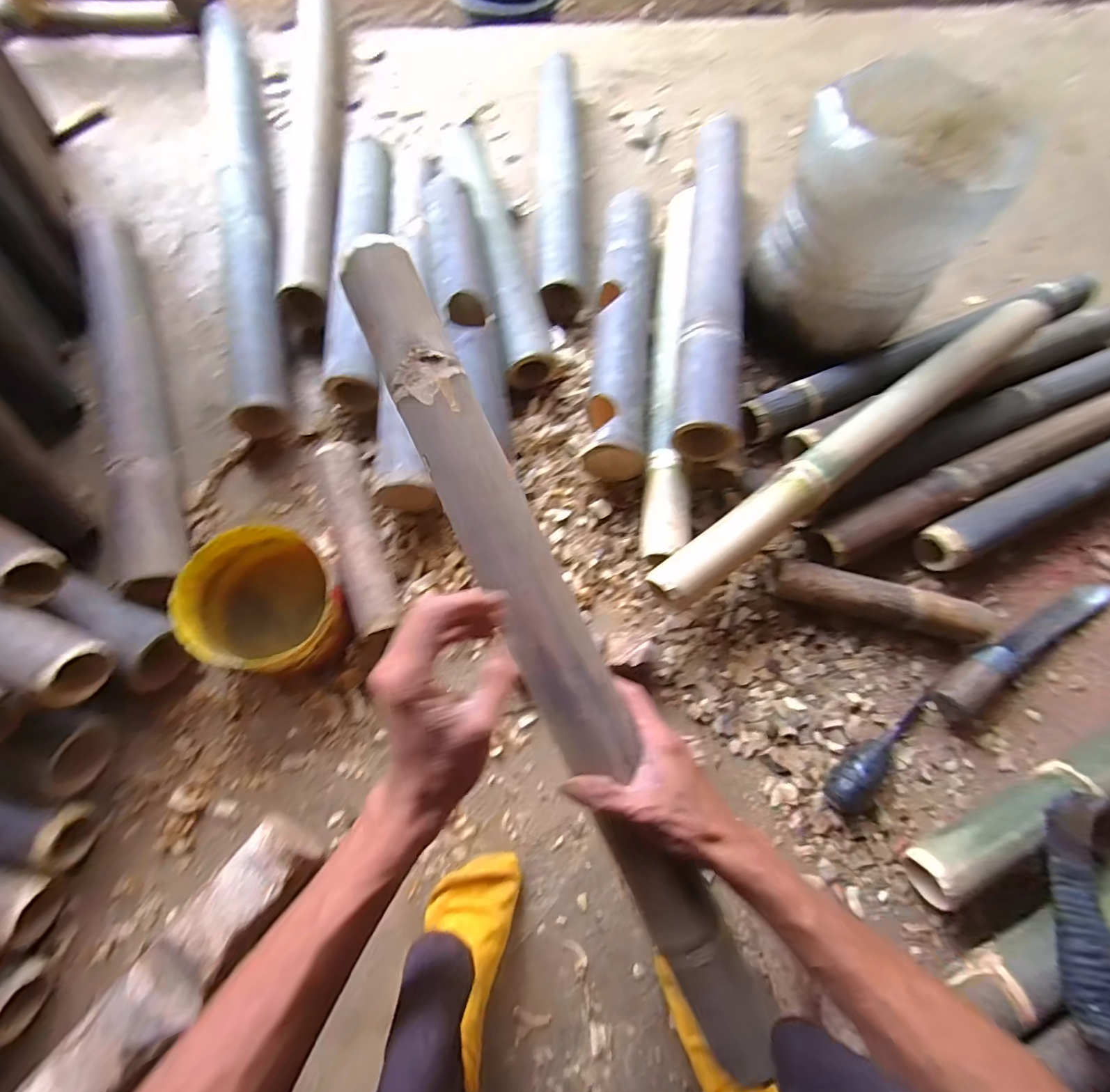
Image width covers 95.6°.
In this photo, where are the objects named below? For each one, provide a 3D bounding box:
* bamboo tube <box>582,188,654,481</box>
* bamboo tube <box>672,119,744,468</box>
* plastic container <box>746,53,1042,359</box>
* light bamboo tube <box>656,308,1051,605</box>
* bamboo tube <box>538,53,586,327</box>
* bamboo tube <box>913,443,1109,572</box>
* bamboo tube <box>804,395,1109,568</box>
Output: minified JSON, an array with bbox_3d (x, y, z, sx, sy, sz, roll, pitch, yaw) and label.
[{"bbox_3d":[0.098,-0.319,0.729,0.082,0.082,0.487,6,70,1],"label":"bamboo tube"},{"bbox_3d":[0.222,-0.382,0.693,0.083,0.065,0.589,9,70,2],"label":"bamboo tube"},{"bbox_3d":[0.424,-0.437,0.669,0.271,0.215,0.241,-36,75,-13],"label":"plastic container"},{"bbox_3d":[0.363,-0.122,0.604,0.617,0.046,0.048,-35,75,-11],"label":"light bamboo tube"},{"bbox_3d":[0.010,-0.619,0.847,0.075,0.075,0.589,0,70,-2],"label":"bamboo tube"},{"bbox_3d":[0.722,-0.098,0.674,0.544,0.054,0.052,-23,72,-8],"label":"bamboo tube"},{"bbox_3d":[0.627,-0.119,0.691,0.645,0.057,0.066,-24,72,-10],"label":"bamboo tube"}]

